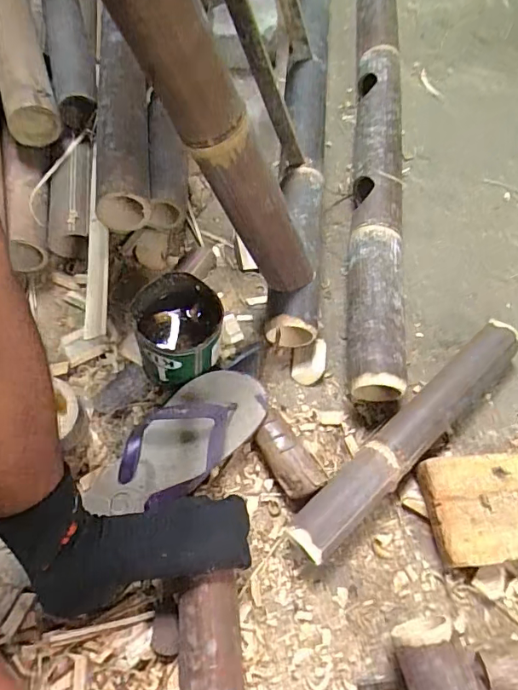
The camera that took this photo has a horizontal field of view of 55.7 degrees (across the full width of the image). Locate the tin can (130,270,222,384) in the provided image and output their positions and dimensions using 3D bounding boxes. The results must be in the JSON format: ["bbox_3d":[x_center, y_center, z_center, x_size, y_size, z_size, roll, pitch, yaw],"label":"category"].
[{"bbox_3d":[-0.093,-0.013,0.597,0.094,0.120,0.097,1,65,-2],"label":"tin can"}]

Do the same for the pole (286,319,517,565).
[{"bbox_3d":[0.183,0.106,0.586,0.375,0.050,0.058,-39,72,-18],"label":"pole"}]

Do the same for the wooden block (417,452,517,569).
[{"bbox_3d":[0.274,0.181,0.551,0.162,0.023,0.113,-4,65,-4],"label":"wooden block"}]

